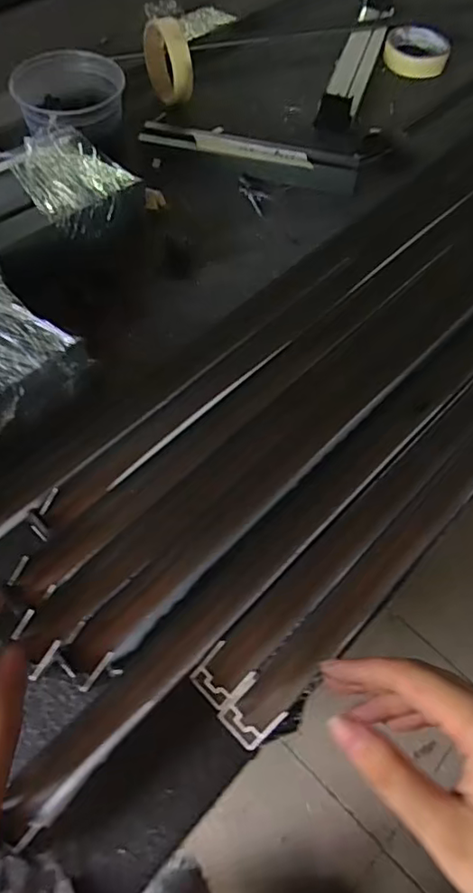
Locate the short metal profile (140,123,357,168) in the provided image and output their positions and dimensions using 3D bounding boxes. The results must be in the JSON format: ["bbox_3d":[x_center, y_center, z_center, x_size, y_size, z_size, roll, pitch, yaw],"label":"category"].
[{"bbox_3d":[0.014,-0.325,0.644,0.243,0.024,0.042,11,61,4],"label":"short metal profile"}]

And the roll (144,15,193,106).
[{"bbox_3d":[-0.081,-0.455,0.678,0.026,0.089,0.085,-24,64,-15],"label":"roll"}]

